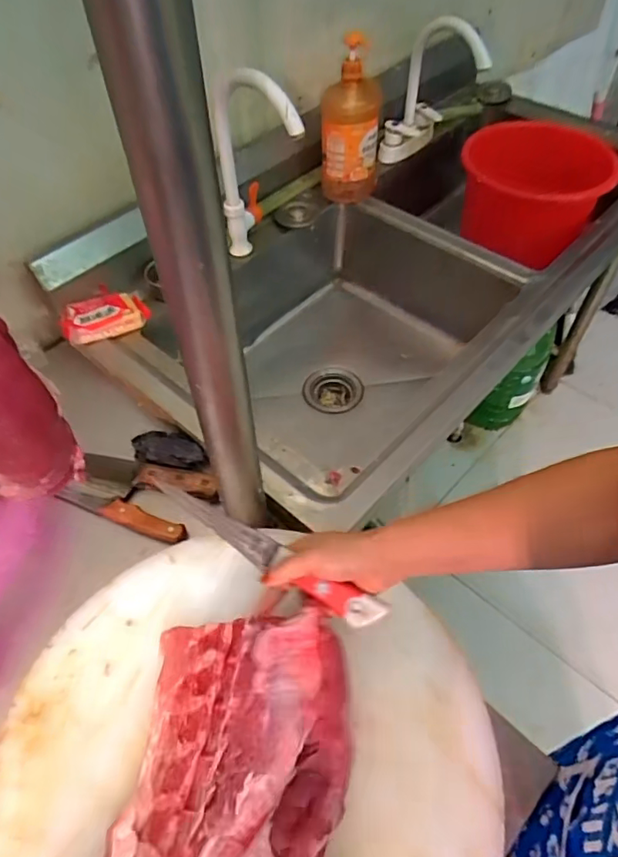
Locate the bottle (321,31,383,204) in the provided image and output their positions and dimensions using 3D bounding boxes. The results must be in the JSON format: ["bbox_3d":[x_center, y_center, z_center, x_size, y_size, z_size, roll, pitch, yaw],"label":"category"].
[{"bbox_3d":[0.075,-0.552,1.032,0.106,0.244,0.098,-3,54,-1],"label":"bottle"}]

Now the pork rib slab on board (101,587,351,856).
[{"bbox_3d":[-0.066,0.311,0.455,0.224,0.068,0.325,3,54,4],"label":"pork rib slab on board"}]

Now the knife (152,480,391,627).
[{"bbox_3d":[-0.047,0.120,0.556,0.262,0.022,0.030,27,59,20],"label":"knife"}]

